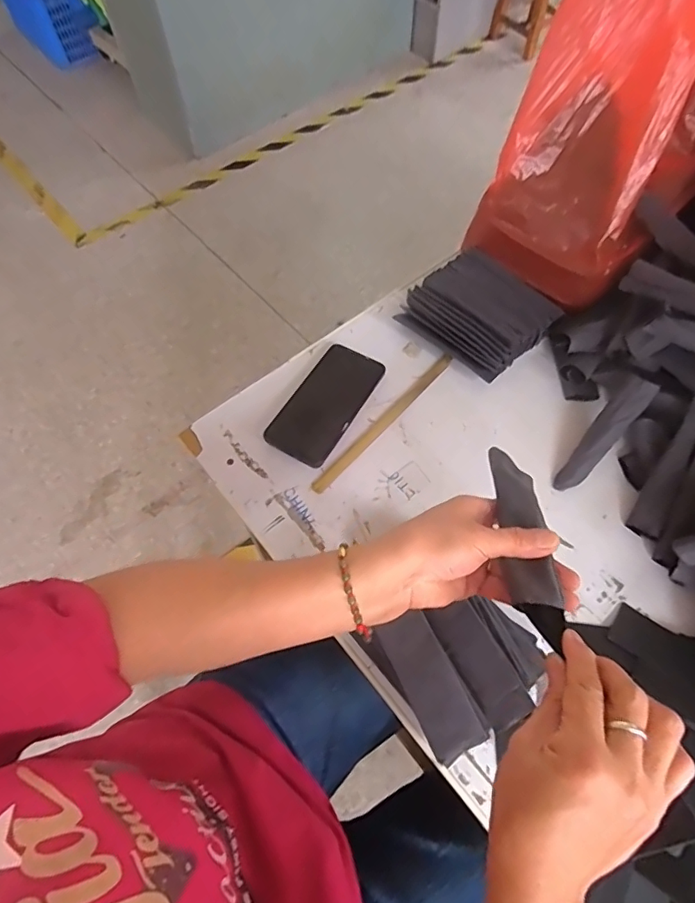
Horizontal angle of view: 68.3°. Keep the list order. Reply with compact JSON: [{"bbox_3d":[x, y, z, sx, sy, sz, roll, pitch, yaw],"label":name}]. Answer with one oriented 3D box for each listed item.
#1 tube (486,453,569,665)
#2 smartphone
[{"bbox_3d":[0.131,0.064,0.383,0.038,0.027,0.153,-1,51,0],"label":"tube"},{"bbox_3d":[-0.025,-0.061,0.614,0.081,0.015,0.163,29,66,15],"label":"smartphone"}]

